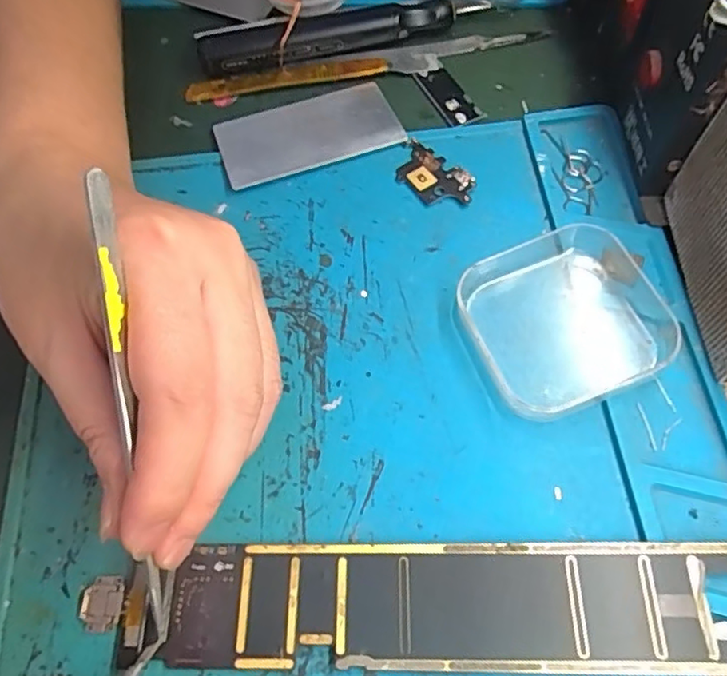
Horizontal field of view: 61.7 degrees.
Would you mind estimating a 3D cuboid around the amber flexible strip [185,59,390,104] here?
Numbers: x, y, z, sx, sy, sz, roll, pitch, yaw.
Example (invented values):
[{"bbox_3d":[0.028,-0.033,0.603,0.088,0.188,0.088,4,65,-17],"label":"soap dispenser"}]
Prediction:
[{"bbox_3d":[-0.037,-0.125,0.293,0.096,0.004,0.010,-7,62,0],"label":"amber flexible strip"}]

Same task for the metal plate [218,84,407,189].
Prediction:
[{"bbox_3d":[-0.026,-0.093,0.276,0.079,0.004,0.044,-17,63,-5],"label":"metal plate"}]

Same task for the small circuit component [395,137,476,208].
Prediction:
[{"bbox_3d":[0.029,-0.070,0.261,0.022,0.004,0.040,-40,67,-16],"label":"small circuit component"}]

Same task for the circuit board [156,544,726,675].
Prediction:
[{"bbox_3d":[0.040,0.081,0.183,0.199,0.004,0.034,-2,62,5],"label":"circuit board"}]

